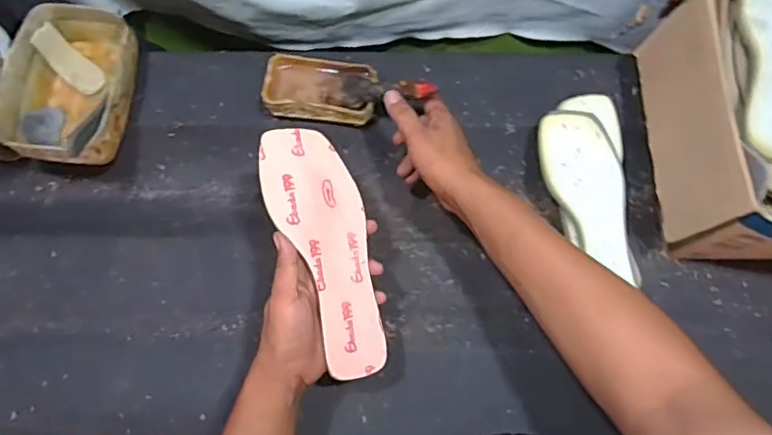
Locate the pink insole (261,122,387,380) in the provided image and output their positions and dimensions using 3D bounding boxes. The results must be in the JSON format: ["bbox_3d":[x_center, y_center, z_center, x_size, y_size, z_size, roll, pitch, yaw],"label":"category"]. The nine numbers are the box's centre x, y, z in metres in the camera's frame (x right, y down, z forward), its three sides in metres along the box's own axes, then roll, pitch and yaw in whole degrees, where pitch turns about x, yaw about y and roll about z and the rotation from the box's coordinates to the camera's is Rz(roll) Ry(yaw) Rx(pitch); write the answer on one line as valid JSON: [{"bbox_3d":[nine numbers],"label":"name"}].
[{"bbox_3d":[-0.050,0.030,0.542,0.082,0.013,0.242,-22,92,-18],"label":"pink insole"}]

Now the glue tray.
[{"bbox_3d":[-0.075,-0.151,0.682,0.132,0.048,0.077,5,74,2],"label":"glue tray"}]

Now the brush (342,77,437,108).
[{"bbox_3d":[-0.005,-0.141,0.639,0.127,0.022,0.034,5,71,38],"label":"brush"}]

